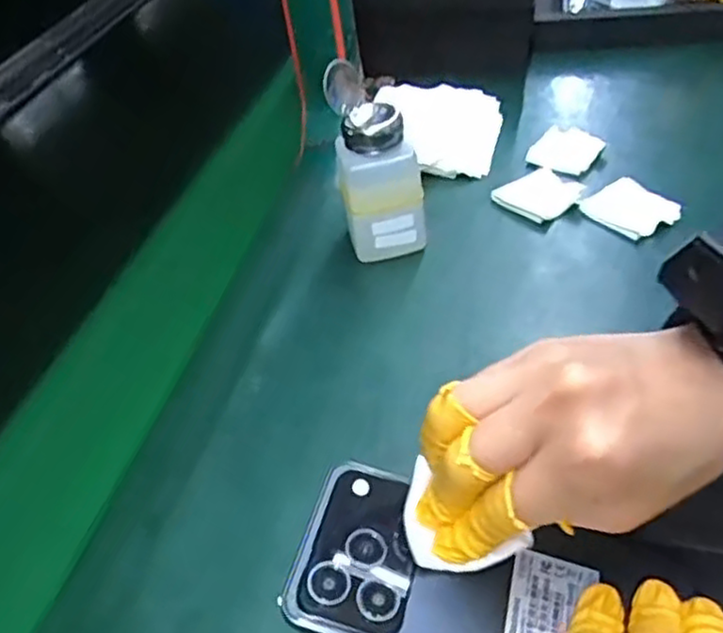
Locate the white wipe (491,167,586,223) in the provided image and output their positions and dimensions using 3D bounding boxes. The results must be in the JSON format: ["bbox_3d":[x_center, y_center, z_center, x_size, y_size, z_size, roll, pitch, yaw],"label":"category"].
[{"bbox_3d":[0.138,-0.093,0.536,0.058,0.014,0.051,-27,48,-20],"label":"white wipe"}]

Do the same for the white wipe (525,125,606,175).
[{"bbox_3d":[0.172,-0.141,0.580,0.048,0.007,0.067,25,52,28],"label":"white wipe"}]

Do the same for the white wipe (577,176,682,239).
[{"bbox_3d":[0.197,-0.079,0.511,0.049,0.011,0.060,-29,49,-21],"label":"white wipe"}]

